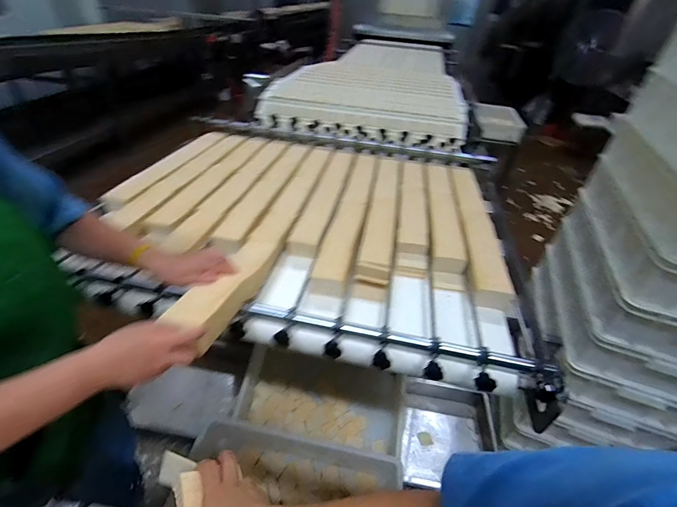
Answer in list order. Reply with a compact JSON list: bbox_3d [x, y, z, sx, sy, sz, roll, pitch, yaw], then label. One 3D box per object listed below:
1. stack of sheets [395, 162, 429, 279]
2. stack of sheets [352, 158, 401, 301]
[{"bbox_3d":[0.228,-0.149,1.021,0.079,0.053,0.601,9,39,5],"label":"stack of sheets"},{"bbox_3d":[0.132,-0.126,0.988,0.083,0.053,0.691,10,39,6],"label":"stack of sheets"}]

